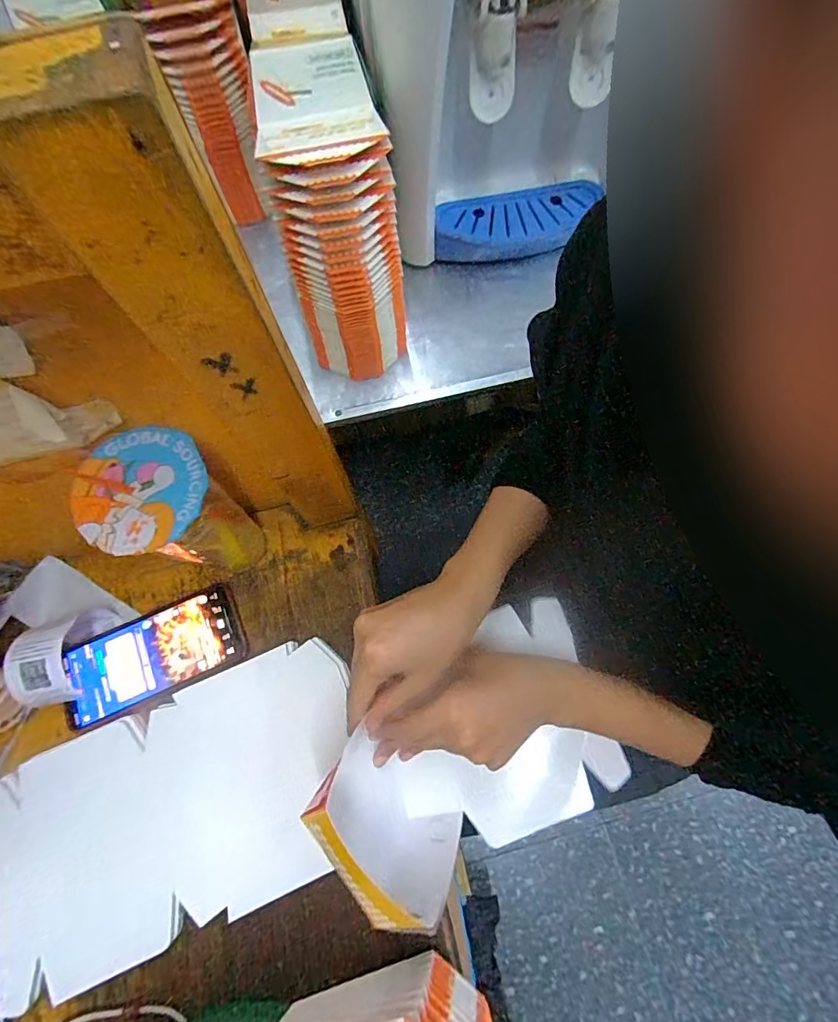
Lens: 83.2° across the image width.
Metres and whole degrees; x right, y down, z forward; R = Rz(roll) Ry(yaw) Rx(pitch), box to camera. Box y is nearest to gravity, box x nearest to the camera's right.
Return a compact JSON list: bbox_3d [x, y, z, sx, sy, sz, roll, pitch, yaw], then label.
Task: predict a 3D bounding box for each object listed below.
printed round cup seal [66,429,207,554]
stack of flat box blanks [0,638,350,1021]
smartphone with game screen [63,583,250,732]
[{"bbox_3d":[-0.189,-0.015,0.319,0.086,0.009,0.084,-1,70,2],"label":"printed round cup seal"},{"bbox_3d":[-0.203,0.251,0.401,0.320,0.013,0.179,-22,70,-7],"label":"stack of flat box blanks"},{"bbox_3d":[-0.250,0.135,0.446,0.163,0.008,0.078,-23,71,-8],"label":"smartphone with game screen"}]

